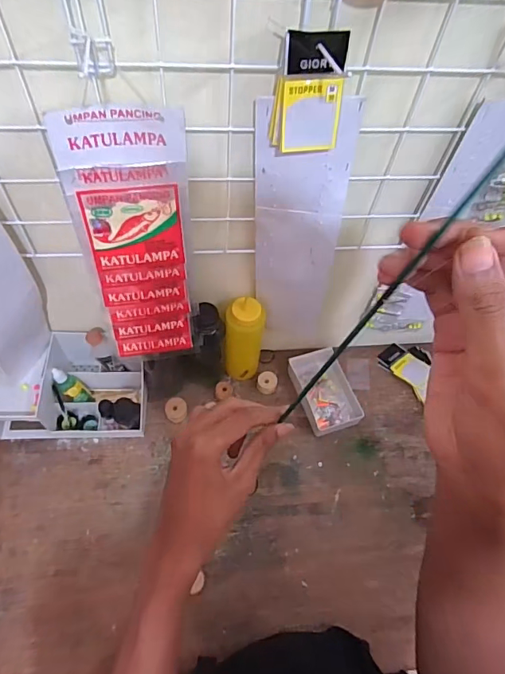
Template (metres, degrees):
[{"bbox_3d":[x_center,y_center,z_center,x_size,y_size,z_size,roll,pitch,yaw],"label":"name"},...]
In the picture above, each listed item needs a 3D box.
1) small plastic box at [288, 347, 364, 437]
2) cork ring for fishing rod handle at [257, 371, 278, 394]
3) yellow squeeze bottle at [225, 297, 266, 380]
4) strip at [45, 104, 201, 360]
[{"bbox_3d":[0.127,0.092,0.795,0.095,0.037,0.136,-14,62,-12],"label":"small plastic box"},{"bbox_3d":[0.026,0.080,0.801,0.034,0.018,0.036,2,60,-3],"label":"cork ring for fishing rod handle"},{"bbox_3d":[-0.016,0.010,0.744,0.061,0.181,0.053,7,59,0],"label":"yellow squeeze bottle"},{"bbox_3d":[-0.127,-0.089,0.526,0.118,0.317,0.074,-7,61,-9],"label":"strip"}]

